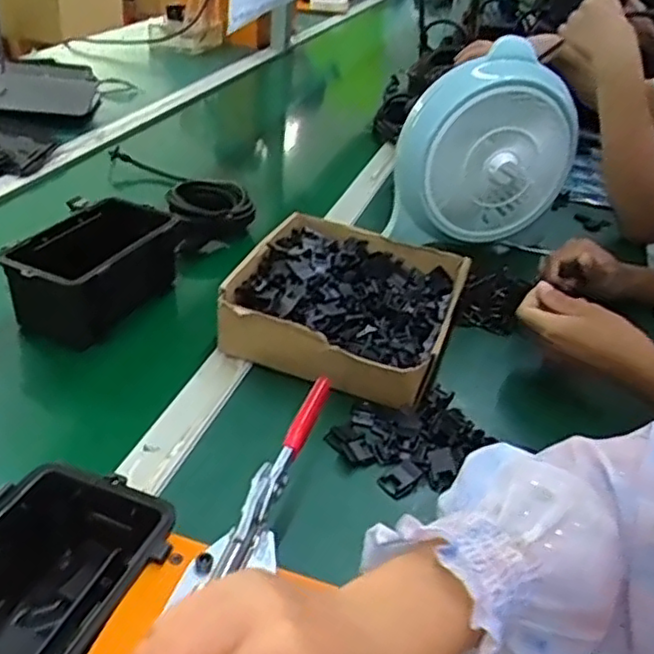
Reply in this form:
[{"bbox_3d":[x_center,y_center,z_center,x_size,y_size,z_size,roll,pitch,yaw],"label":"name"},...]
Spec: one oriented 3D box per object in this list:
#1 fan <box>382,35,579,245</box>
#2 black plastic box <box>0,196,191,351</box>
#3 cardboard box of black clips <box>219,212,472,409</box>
[{"bbox_3d":[0.194,-0.217,0.851,0.206,0.233,0.092,8,34,2],"label":"fan"},{"bbox_3d":[-0.239,-0.062,0.704,0.113,0.085,0.167,15,35,12],"label":"black plastic box"},{"bbox_3d":[0.026,-0.028,0.704,0.215,0.065,0.239,16,35,13],"label":"cardboard box of black clips"}]

